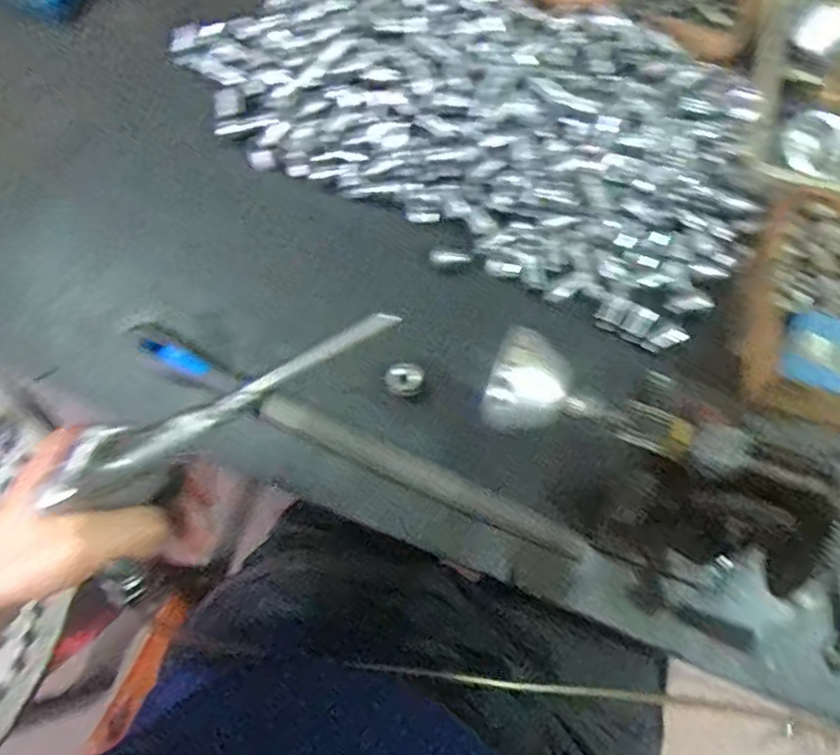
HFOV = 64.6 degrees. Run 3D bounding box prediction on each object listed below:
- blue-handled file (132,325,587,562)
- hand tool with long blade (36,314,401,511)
[{"bbox_3d":[-0.052,0.046,0.480,0.355,0.032,0.027,26,75,8],"label":"blue-handled file"},{"bbox_3d":[-0.084,0.012,0.290,0.159,0.042,0.019,-31,76,-7],"label":"hand tool with long blade"}]

